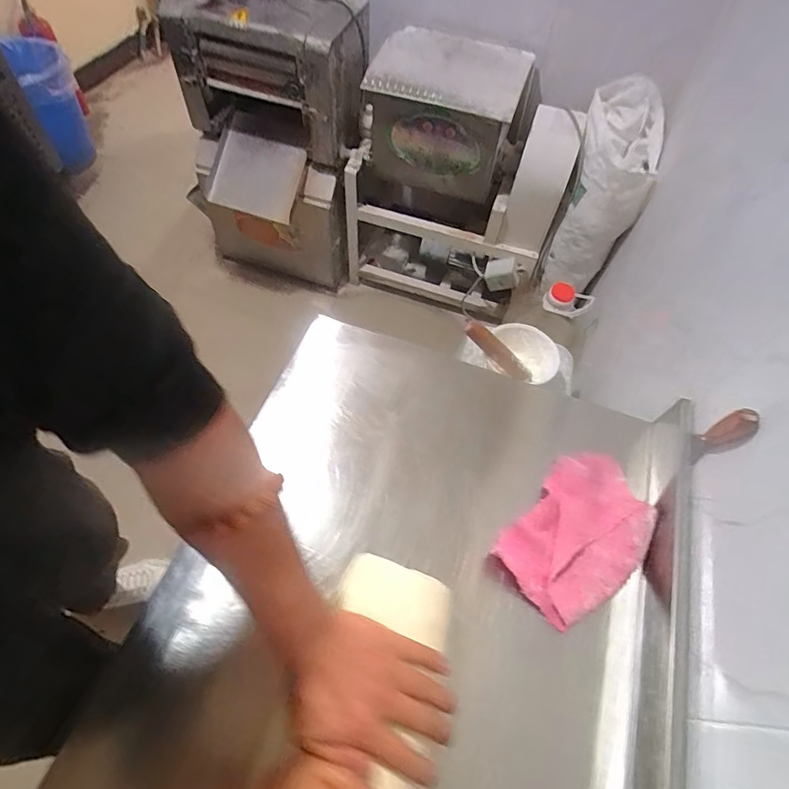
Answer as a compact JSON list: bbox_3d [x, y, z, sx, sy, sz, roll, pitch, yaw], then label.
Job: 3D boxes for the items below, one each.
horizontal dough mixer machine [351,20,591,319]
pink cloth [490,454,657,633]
[{"bbox_3d":[0.201,-0.665,1.600,0.661,0.763,0.358,20,59,7],"label":"horizontal dough mixer machine"},{"bbox_3d":[0.252,0.188,0.637,0.152,0.022,0.228,40,63,18],"label":"pink cloth"}]

